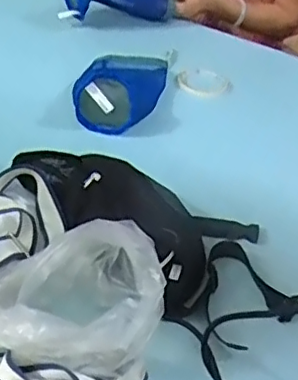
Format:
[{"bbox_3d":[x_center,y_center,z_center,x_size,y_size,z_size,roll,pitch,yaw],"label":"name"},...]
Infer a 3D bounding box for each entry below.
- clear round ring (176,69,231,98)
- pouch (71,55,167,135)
[{"bbox_3d":[0.095,-0.188,1.061,0.093,0.013,0.093,18,42,15],"label":"clear round ring"},{"bbox_3d":[-0.045,-0.184,0.992,0.136,0.088,0.211,10,40,6],"label":"pouch"}]

